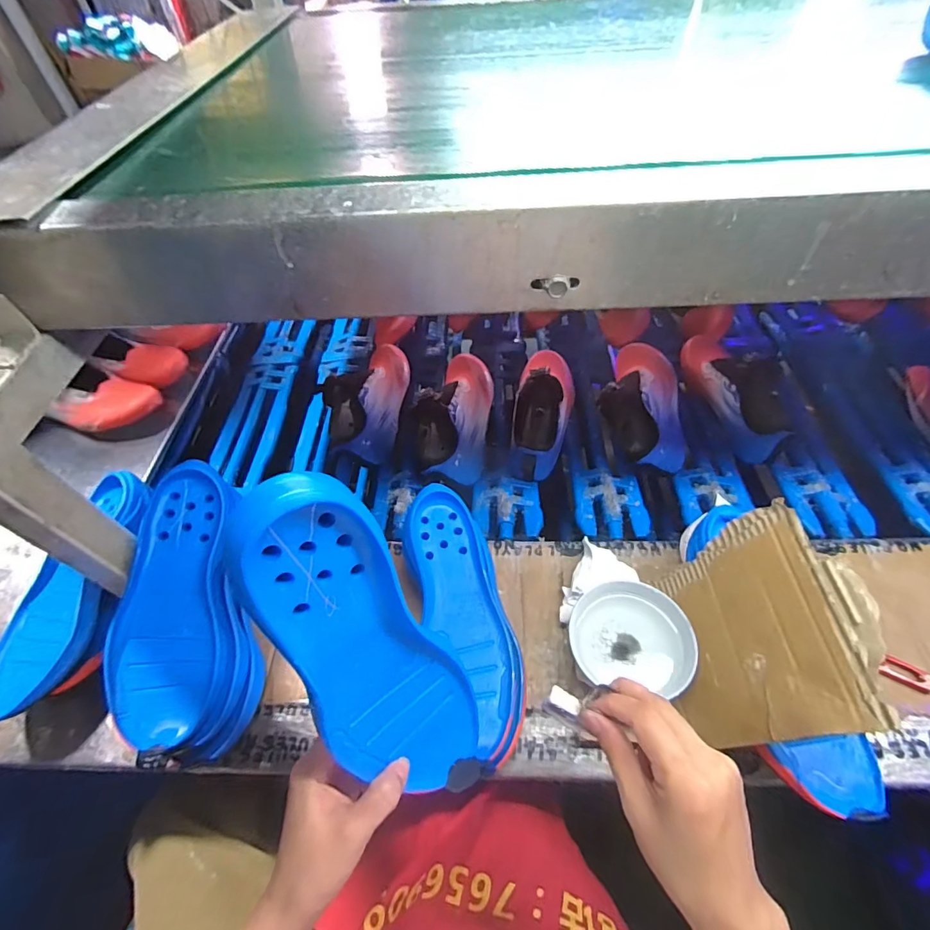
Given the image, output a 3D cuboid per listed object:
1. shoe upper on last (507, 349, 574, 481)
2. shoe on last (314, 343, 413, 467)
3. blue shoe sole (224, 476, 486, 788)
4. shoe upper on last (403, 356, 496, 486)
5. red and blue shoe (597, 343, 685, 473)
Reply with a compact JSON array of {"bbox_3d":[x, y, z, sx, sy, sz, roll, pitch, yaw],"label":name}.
[{"bbox_3d":[0.113,-0.088,0.678,0.079,0.111,0.232,9,55,12],"label":"shoe upper on last"},{"bbox_3d":[-0.153,-0.108,0.737,0.111,0.081,0.235,4,54,9],"label":"shoe on last"},{"bbox_3d":[-0.058,0.121,0.288,0.087,0.263,0.027,-30,29,-16],"label":"blue shoe sole"},{"bbox_3d":[-0.020,-0.084,0.707,0.113,0.081,0.238,5,54,9],"label":"shoe upper on last"},{"bbox_3d":[0.256,-0.093,0.696,0.114,0.071,0.222,3,54,8],"label":"red and blue shoe"}]

